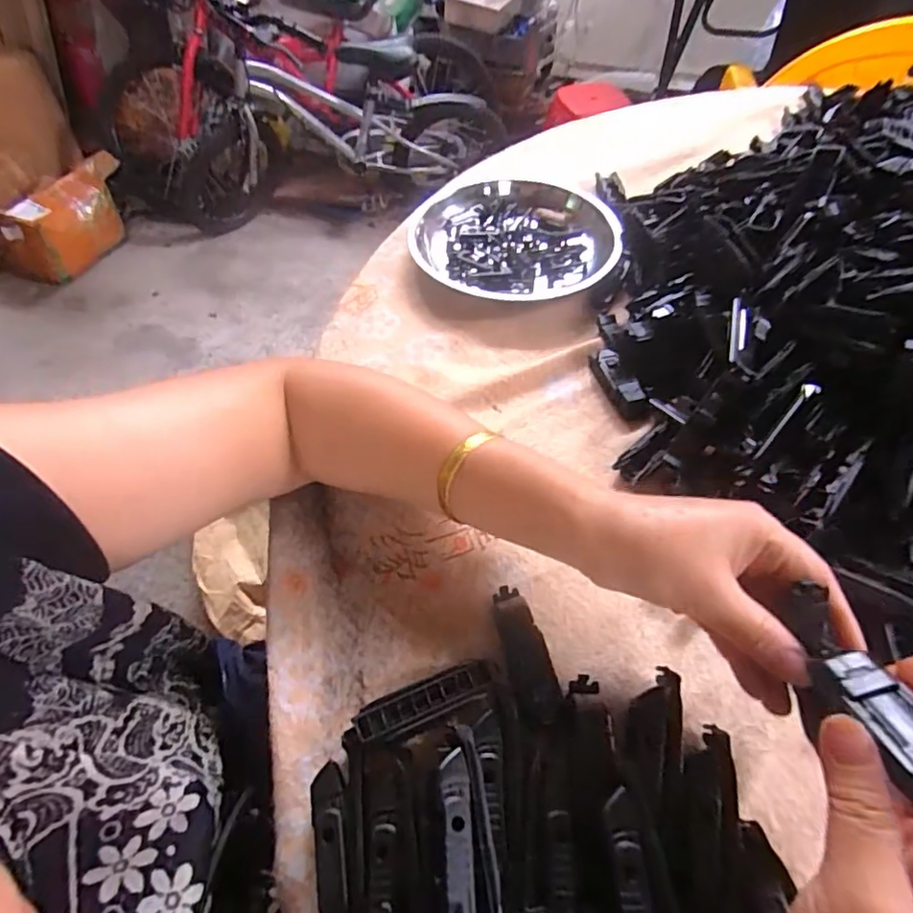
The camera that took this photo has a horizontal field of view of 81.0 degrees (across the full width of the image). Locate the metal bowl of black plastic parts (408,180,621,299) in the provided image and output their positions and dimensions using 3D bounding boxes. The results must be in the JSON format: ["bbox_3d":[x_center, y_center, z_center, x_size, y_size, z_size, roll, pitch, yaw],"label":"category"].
[{"bbox_3d":[0.051,-0.202,0.501,0.188,0.030,0.174,-1,56,1],"label":"metal bowl of black plastic parts"}]

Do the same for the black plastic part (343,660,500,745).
[{"bbox_3d":[-0.015,0.125,0.272,0.079,0.011,0.020,-20,58,-11],"label":"black plastic part"}]

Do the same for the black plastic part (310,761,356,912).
[{"bbox_3d":[-0.055,0.177,0.239,0.018,0.007,0.066,-11,56,-6],"label":"black plastic part"}]

